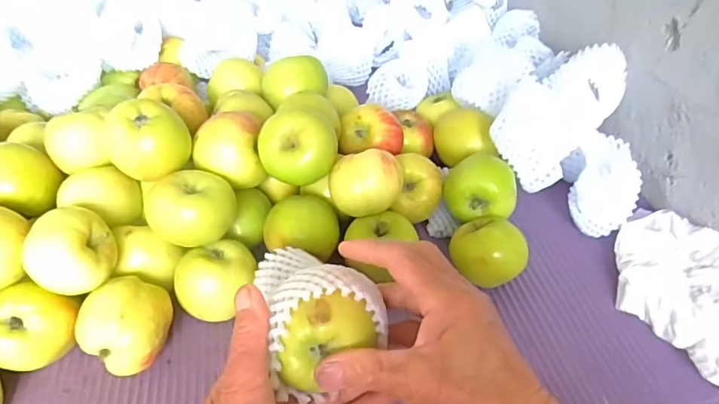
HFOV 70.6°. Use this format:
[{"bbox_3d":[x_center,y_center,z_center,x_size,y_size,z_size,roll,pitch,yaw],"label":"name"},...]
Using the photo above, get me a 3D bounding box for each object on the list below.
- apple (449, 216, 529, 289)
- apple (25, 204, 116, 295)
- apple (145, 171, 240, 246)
[{"bbox_3d":[0.108,0.046,0.432,0.063,0.046,0.055,16,42,13],"label":"apple"},{"bbox_3d":[-0.208,0.035,0.364,0.056,0.048,0.052,-8,43,-14],"label":"apple"},{"bbox_3d":[-0.128,0.008,0.395,0.052,0.051,0.052,3,41,-2],"label":"apple"}]

